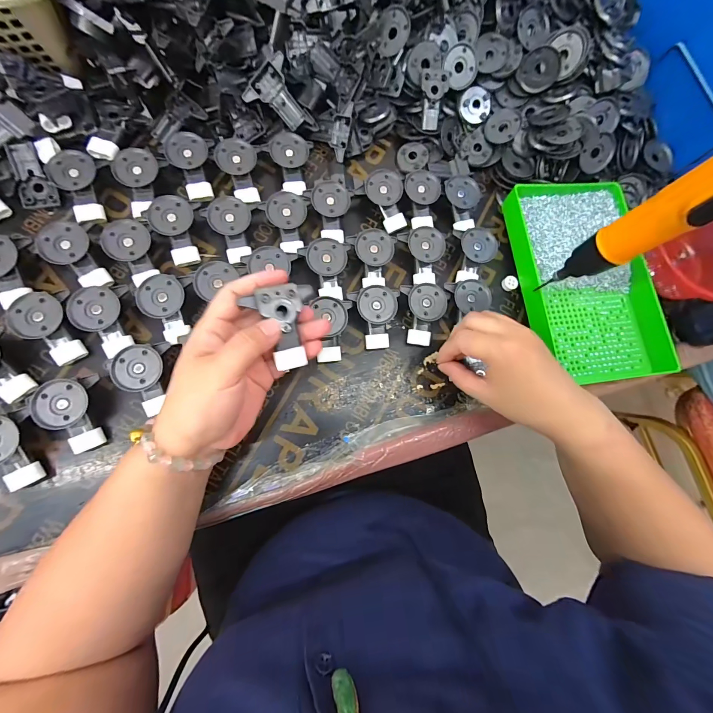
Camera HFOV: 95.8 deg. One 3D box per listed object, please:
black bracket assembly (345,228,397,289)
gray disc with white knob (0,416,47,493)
[{"bbox_3d":[0.019,-0.111,0.368,0.051,0.020,0.061,-4,87,-9],"label":"black bracket assembly"},{"bbox_3d":[-0.308,0.085,0.279,0.038,0.019,0.071,-31,106,-10],"label":"gray disc with white knob"}]

